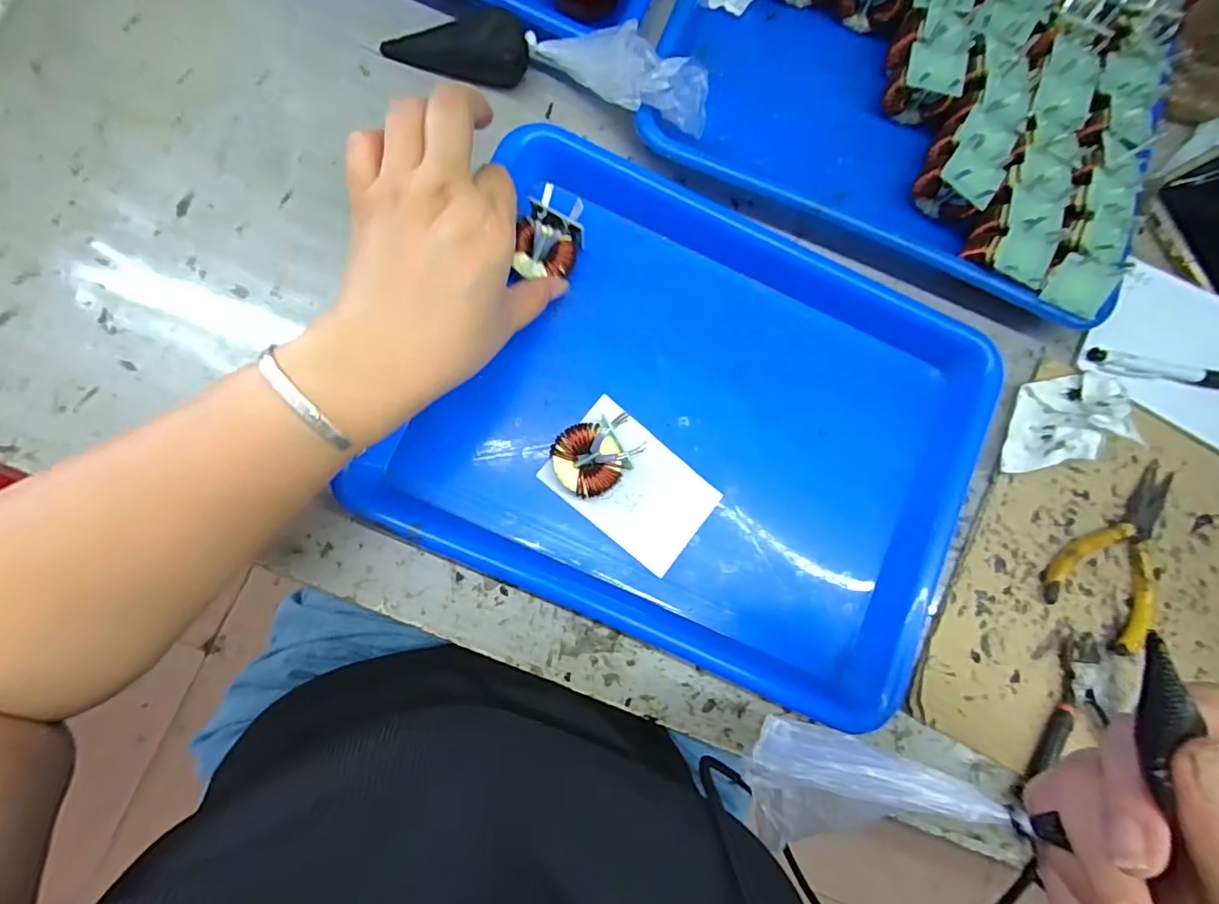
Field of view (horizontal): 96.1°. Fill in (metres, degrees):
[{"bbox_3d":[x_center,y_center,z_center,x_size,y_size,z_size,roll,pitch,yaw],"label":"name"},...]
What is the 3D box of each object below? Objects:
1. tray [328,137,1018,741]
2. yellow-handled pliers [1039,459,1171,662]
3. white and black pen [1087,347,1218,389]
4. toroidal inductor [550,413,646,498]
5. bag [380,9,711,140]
[{"bbox_3d":[0.059,-0.028,0.325,0.319,0.026,0.273,24,82,-3],"label":"tray"},{"bbox_3d":[0.327,0.068,0.339,0.120,0.014,0.069,-35,88,-9],"label":"yellow-handled pliers"},{"bbox_3d":[0.378,-0.053,0.360,0.122,0.010,0.016,9,83,-5],"label":"white and black pen"},{"bbox_3d":[-0.008,0.002,0.312,0.048,0.027,0.040,-29,88,-9],"label":"toroidal inductor"},{"bbox_3d":[-0.039,-0.231,0.323,0.200,0.044,0.044,16,82,9],"label":"bag"}]

